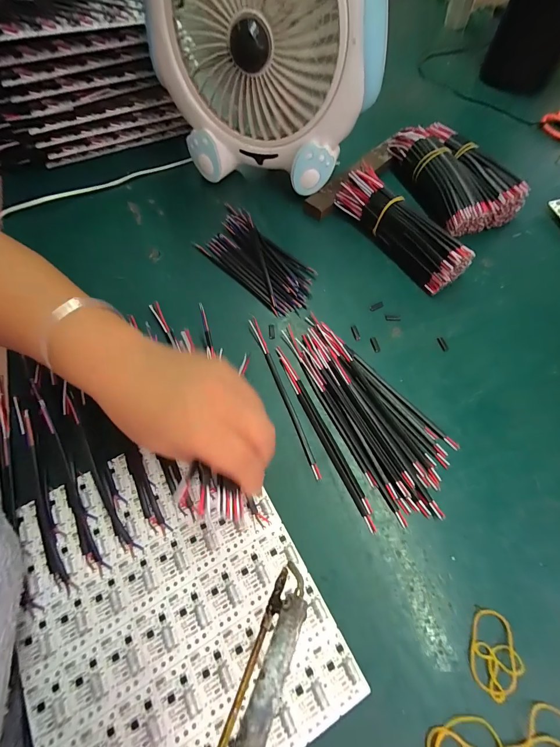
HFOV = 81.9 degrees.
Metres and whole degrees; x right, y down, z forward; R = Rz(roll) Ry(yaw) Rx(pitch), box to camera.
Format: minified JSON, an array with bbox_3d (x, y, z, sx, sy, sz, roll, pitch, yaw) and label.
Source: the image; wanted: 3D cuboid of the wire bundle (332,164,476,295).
[{"bbox_3d":[0.136,-0.169,0.375,0.042,0.044,0.172,-30,67,-13],"label":"wire bundle"}]

